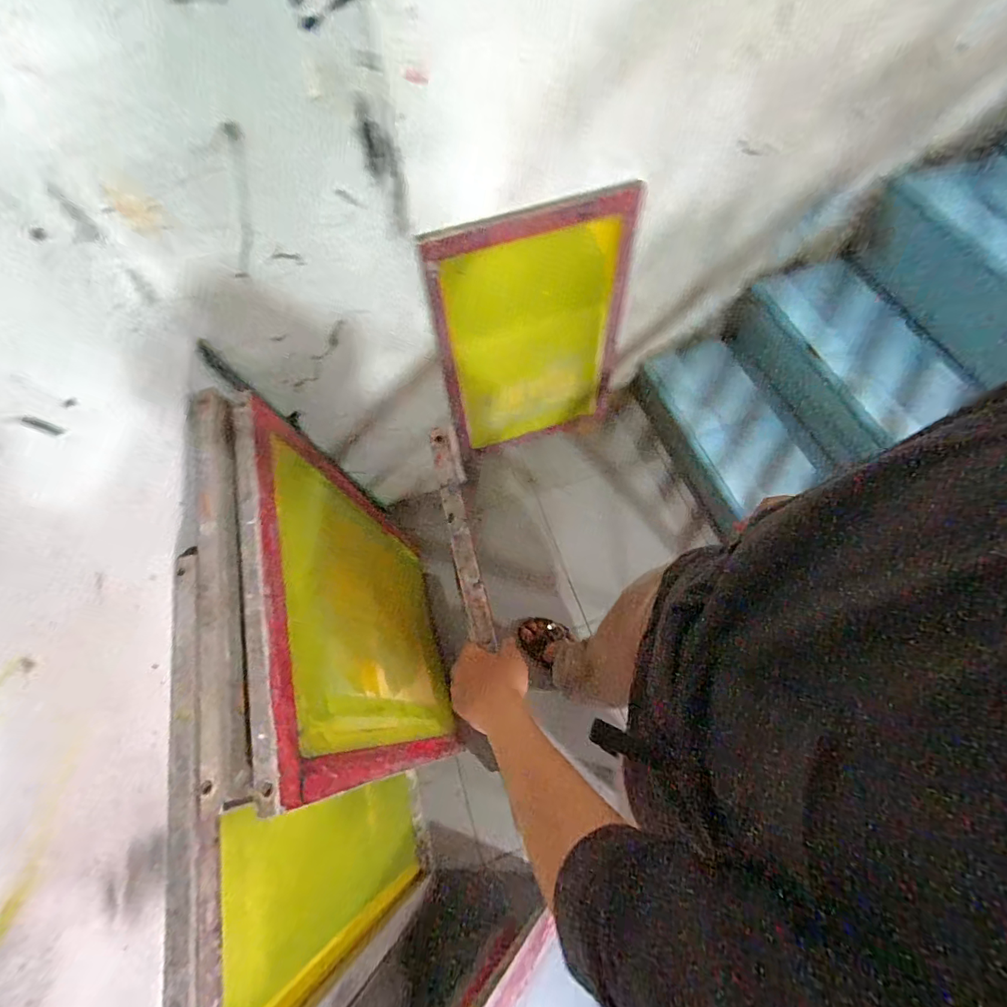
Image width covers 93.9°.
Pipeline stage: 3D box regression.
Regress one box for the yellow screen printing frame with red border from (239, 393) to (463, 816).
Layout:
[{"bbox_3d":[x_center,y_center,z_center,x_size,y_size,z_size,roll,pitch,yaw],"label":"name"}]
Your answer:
[{"bbox_3d":[-0.232,0.209,0.879,0.050,0.744,0.525,-19,63,1],"label":"yellow screen printing frame with red border"}]

